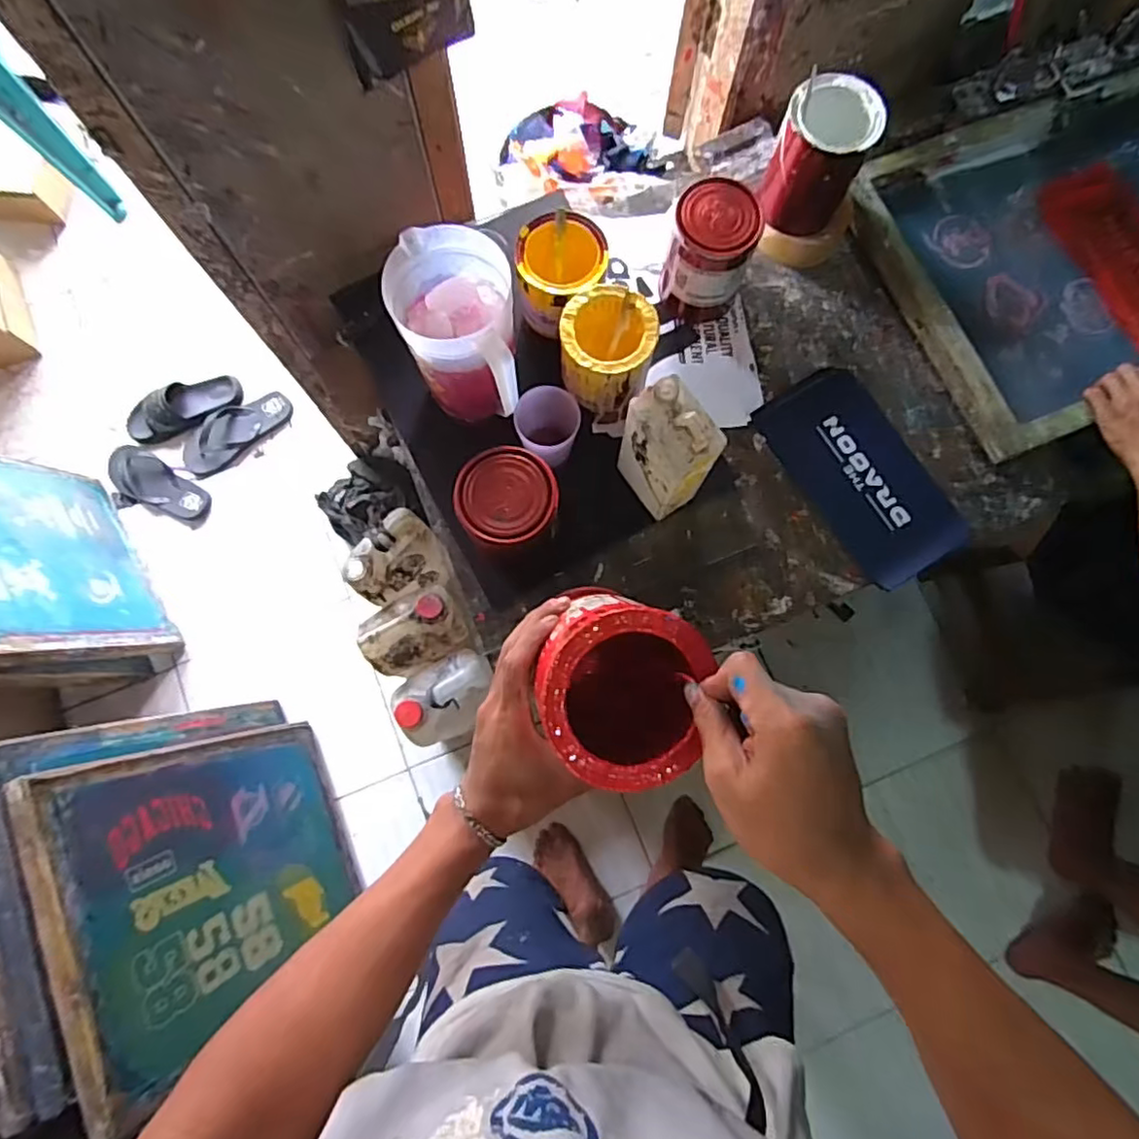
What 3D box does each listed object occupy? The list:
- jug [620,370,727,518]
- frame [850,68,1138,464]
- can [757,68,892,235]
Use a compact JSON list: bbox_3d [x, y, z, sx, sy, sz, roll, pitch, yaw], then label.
[{"bbox_3d":[0.110,-0.131,0.722,0.064,0.203,0.095,-32,79,-7],"label":"jug"},{"bbox_3d":[0.738,-0.460,0.891,0.587,0.049,0.450,-23,78,-5],"label":"frame"},{"bbox_3d":[0.313,-0.519,0.810,0.111,0.139,0.099,24,78,5],"label":"can"}]

